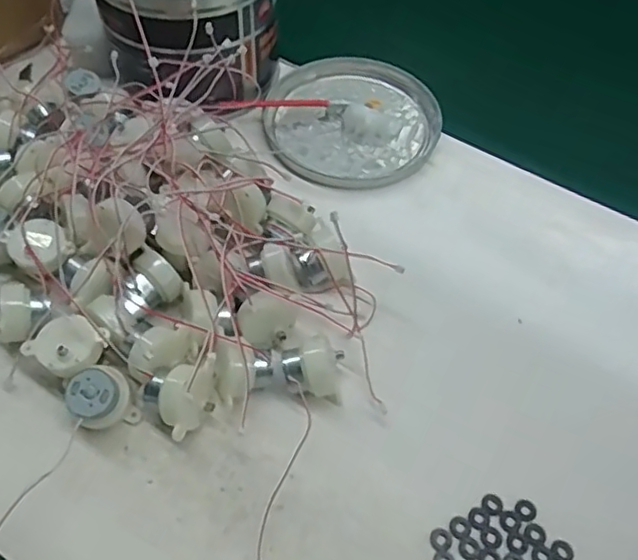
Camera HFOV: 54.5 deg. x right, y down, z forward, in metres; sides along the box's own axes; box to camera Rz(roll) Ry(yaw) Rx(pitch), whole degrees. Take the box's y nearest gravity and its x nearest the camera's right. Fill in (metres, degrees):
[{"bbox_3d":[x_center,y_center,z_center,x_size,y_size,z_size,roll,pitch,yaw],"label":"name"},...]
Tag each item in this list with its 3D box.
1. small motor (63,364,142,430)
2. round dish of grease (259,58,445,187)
[{"bbox_3d":[-0.111,0.061,0.318,0.029,0.023,0.031,-15,79,-12],"label":"small motor"},{"bbox_3d":[0.024,-0.124,0.471,0.129,0.020,0.133,1,54,-1],"label":"round dish of grease"}]

